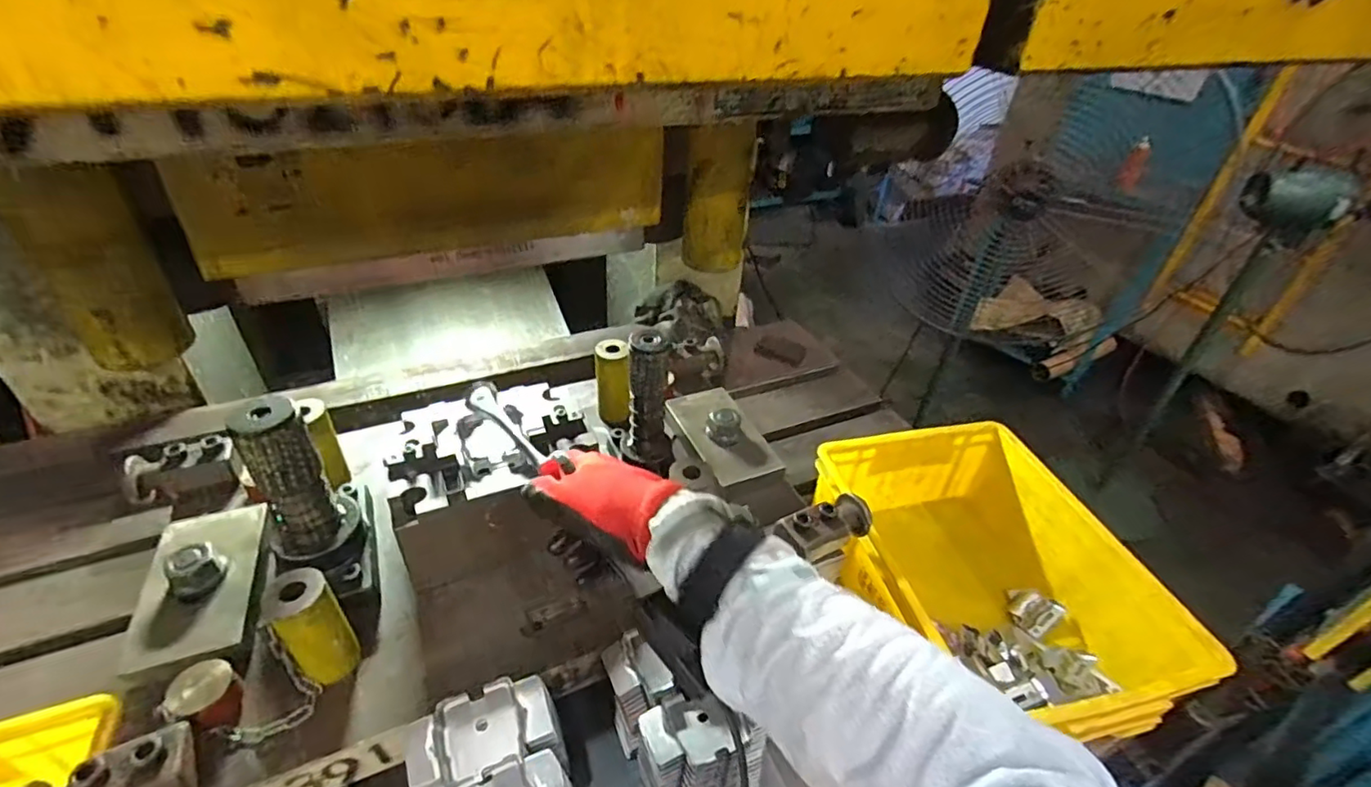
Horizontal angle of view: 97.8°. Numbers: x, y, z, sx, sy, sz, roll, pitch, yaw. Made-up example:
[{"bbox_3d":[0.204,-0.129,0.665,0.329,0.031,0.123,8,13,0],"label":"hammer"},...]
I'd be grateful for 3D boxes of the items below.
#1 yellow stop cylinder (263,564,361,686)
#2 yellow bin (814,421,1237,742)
[{"bbox_3d":[-0.270,0.169,0.434,0.037,0.097,0.039,2,38,-1],"label":"yellow stop cylinder"},{"bbox_3d":[0.321,0.206,0.655,0.269,0.153,0.331,-9,39,-15],"label":"yellow bin"}]

